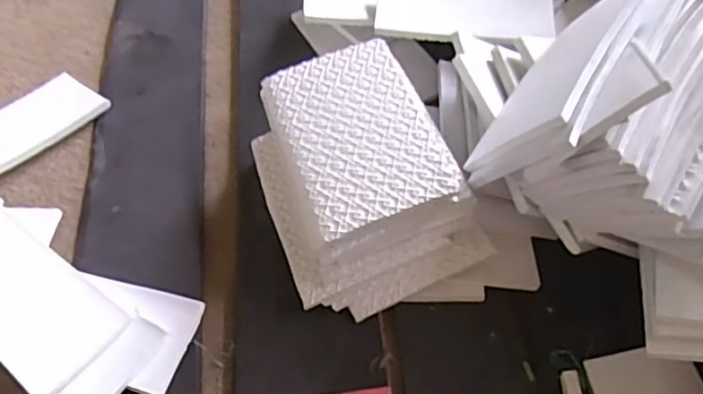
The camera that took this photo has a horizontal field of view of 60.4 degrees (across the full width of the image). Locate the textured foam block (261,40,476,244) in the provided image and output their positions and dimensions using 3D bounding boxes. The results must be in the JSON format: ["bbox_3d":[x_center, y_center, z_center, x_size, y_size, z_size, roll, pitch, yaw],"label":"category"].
[{"bbox_3d":[0.006,-0.079,0.718,0.161,0.023,0.262,-22,55,-4],"label":"textured foam block"}]

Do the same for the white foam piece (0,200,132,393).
[{"bbox_3d":[-0.407,0.097,0.709,0.316,0.012,0.119,33,58,22],"label":"white foam piece"}]

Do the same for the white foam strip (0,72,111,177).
[{"bbox_3d":[-0.512,-0.095,0.874,0.148,0.032,0.281,35,63,21],"label":"white foam strip"}]

